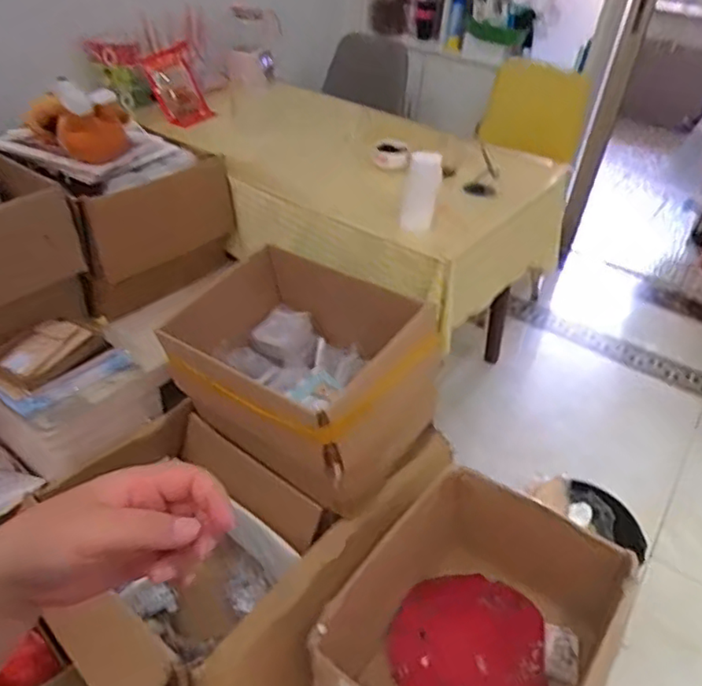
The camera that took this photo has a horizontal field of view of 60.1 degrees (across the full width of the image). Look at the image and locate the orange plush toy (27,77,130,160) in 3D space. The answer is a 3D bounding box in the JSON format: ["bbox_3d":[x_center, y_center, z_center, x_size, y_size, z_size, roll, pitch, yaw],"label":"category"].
[{"bbox_3d":[-0.668,-0.528,1.482,0.240,0.154,0.204,-10,41,-18],"label":"orange plush toy"}]

